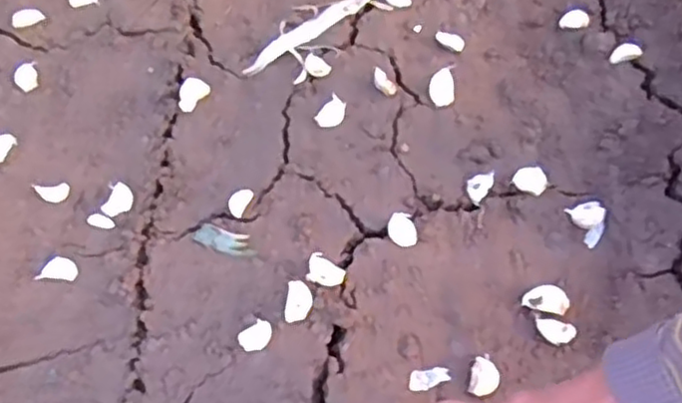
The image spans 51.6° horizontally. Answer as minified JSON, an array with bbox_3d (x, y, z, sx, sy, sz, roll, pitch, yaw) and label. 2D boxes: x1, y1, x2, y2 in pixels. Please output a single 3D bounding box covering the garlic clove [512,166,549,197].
[{"bbox_3d":[0.190,-0.021,0.705,0.033,0.015,0.025,15,60,13],"label":"garlic clove"}]

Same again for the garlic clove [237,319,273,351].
[{"bbox_3d":[-0.074,0.119,0.623,0.030,0.011,0.022,-34,62,-16],"label":"garlic clove"}]

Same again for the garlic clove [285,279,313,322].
[{"bbox_3d":[-0.037,0.090,0.629,0.022,0.019,0.034,4,59,7],"label":"garlic clove"}]

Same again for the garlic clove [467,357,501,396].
[{"bbox_3d":[0.124,0.150,0.608,0.026,0.012,0.029,7,59,9],"label":"garlic clove"}]

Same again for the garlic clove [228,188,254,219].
[{"bbox_3d":[-0.100,0.000,0.695,0.020,0.009,0.032,20,62,16],"label":"garlic clove"}]

